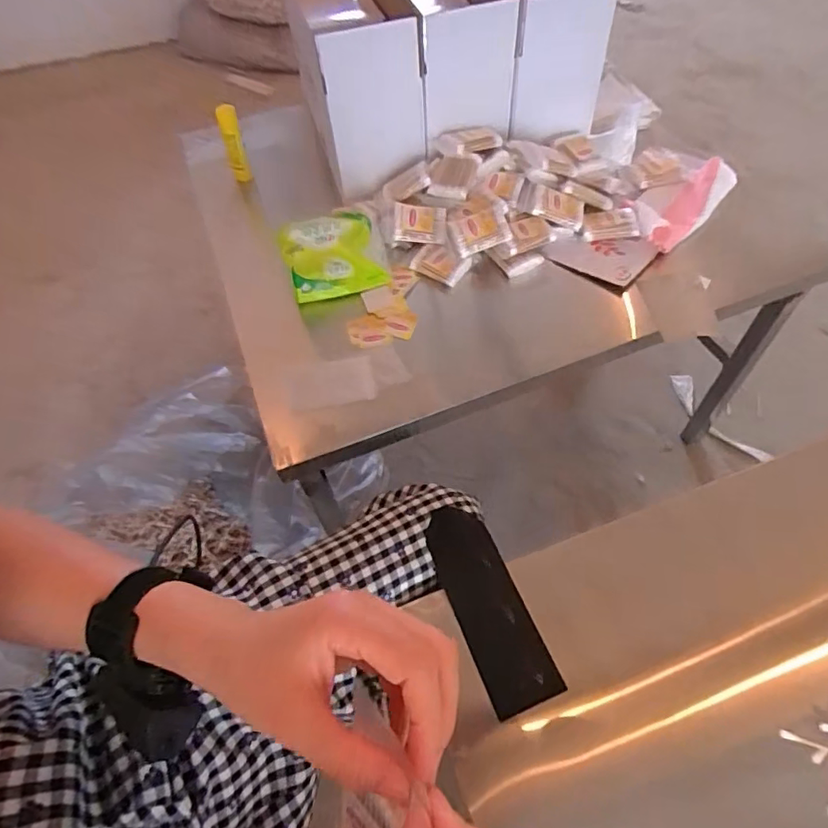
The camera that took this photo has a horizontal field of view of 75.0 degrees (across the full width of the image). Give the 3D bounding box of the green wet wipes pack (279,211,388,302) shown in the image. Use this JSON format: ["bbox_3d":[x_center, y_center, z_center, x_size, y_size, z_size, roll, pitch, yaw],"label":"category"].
[{"bbox_3d":[-0.108,-0.210,0.720,0.128,0.106,0.029,-18,12,-5],"label":"green wet wipes pack"}]

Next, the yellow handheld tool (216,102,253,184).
[{"bbox_3d":[-0.295,-0.445,0.883,0.034,0.115,0.034,-20,57,-9],"label":"yellow handheld tool"}]

